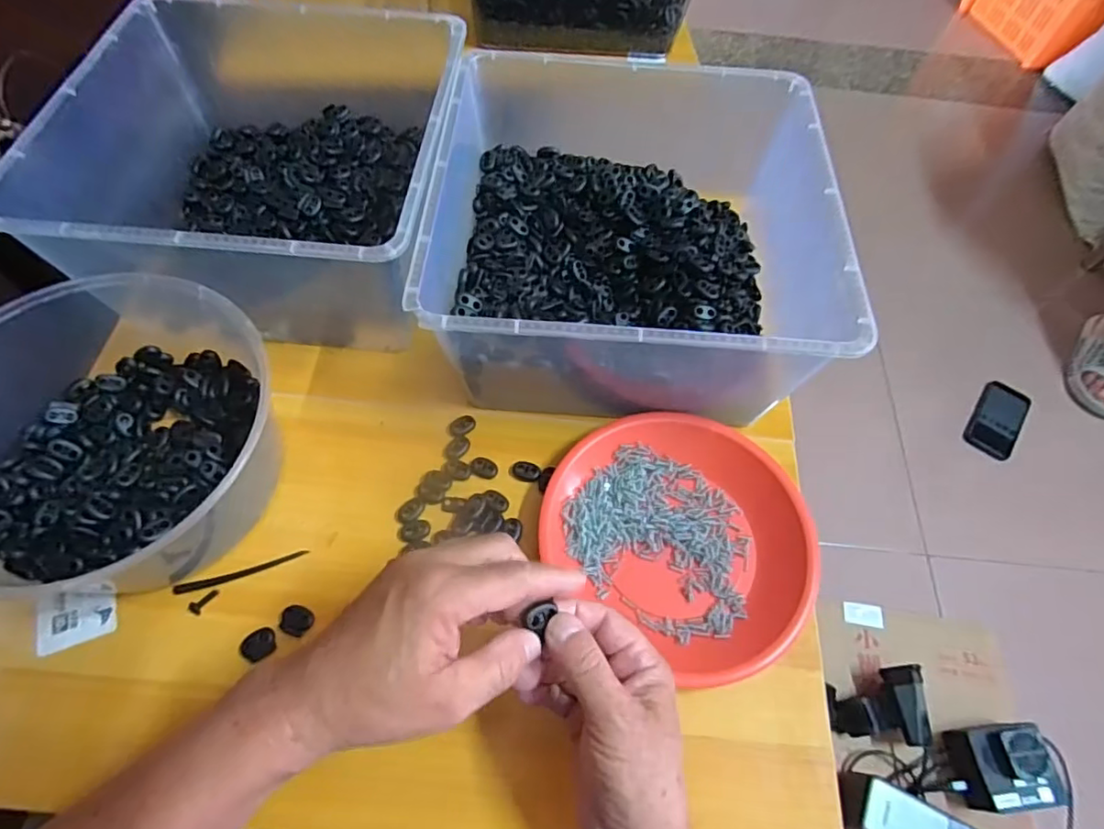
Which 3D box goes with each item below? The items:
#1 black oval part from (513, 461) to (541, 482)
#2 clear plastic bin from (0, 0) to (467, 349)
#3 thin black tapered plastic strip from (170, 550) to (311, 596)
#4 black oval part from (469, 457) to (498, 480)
[{"bbox_3d":[-0.020,0.045,0.465,0.021,0.004,0.016,6,60,1],"label":"black oval part"},{"bbox_3d":[-0.237,-0.208,0.518,0.297,0.139,0.295,5,60,0],"label":"clear plastic bin"},{"bbox_3d":[-0.224,0.115,0.426,0.090,0.006,0.006,-16,63,-12],"label":"thin black tapered plastic strip"},{"bbox_3d":[-0.053,0.042,0.462,0.021,0.004,0.016,21,62,9],"label":"black oval part"}]

